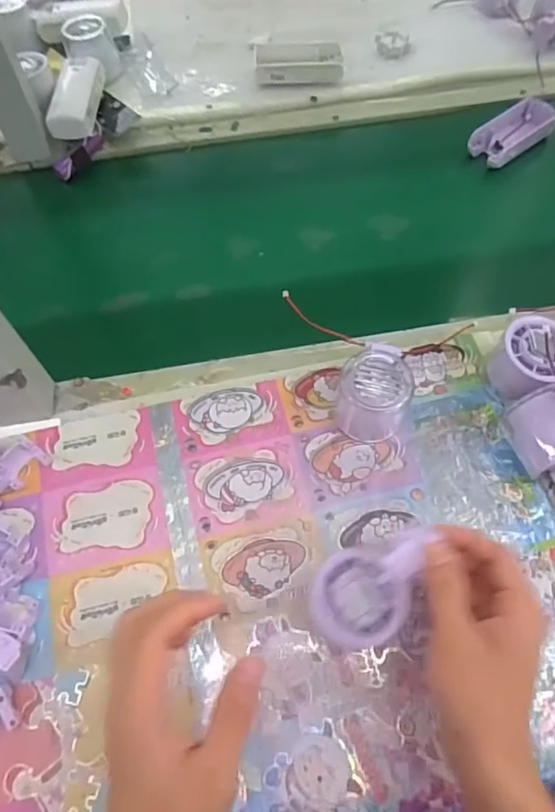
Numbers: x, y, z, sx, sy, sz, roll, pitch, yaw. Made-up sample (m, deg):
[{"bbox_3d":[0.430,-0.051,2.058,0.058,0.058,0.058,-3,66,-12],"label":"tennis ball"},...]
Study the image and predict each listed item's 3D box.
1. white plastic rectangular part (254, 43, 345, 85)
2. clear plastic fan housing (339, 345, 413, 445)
[{"bbox_3d":[0.026,-0.414,0.666,0.104,0.025,0.045,-4,62,-2],"label":"white plastic rectangular part"},{"bbox_3d":[0.078,-0.013,0.446,0.056,0.048,0.069,12,63,6],"label":"clear plastic fan housing"}]

